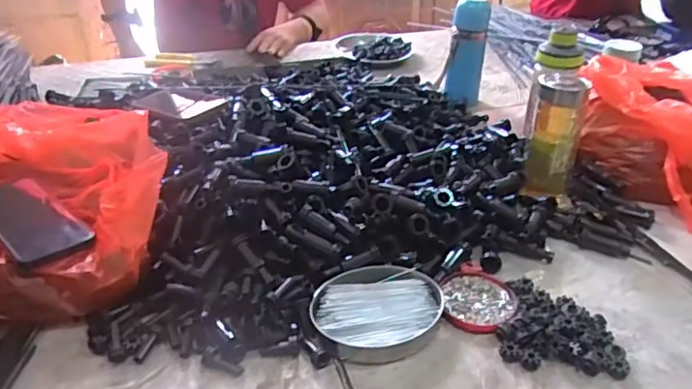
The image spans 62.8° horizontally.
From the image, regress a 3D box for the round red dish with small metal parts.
[{"bbox_3d":[0.142,0.113,0.606,0.075,0.009,0.085,3,32,3],"label":"round red dish with small metal parts"}]

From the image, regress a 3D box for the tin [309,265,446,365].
[{"bbox_3d":[0.034,0.119,0.585,0.131,0.025,0.107,-17,36,-25],"label":"tin"}]

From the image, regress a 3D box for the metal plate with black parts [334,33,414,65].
[{"bbox_3d":[0.071,-0.330,1.279,0.148,0.029,0.162,0,32,0],"label":"metal plate with black parts"}]

